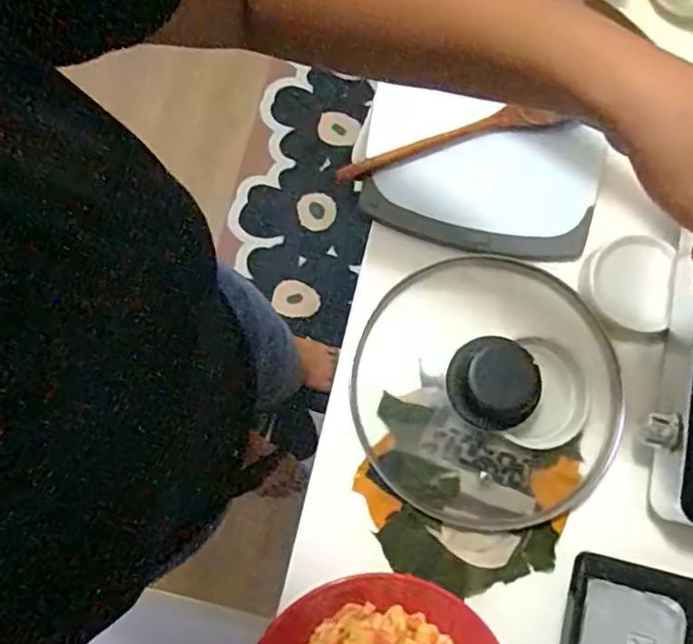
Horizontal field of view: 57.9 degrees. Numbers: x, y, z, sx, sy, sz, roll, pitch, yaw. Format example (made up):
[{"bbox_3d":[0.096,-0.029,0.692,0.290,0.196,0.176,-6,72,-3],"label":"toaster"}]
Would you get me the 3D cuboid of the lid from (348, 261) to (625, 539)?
[{"bbox_3d":[0.107,0.046,0.449,0.198,0.051,0.199,0,78,0],"label":"lid"}]

